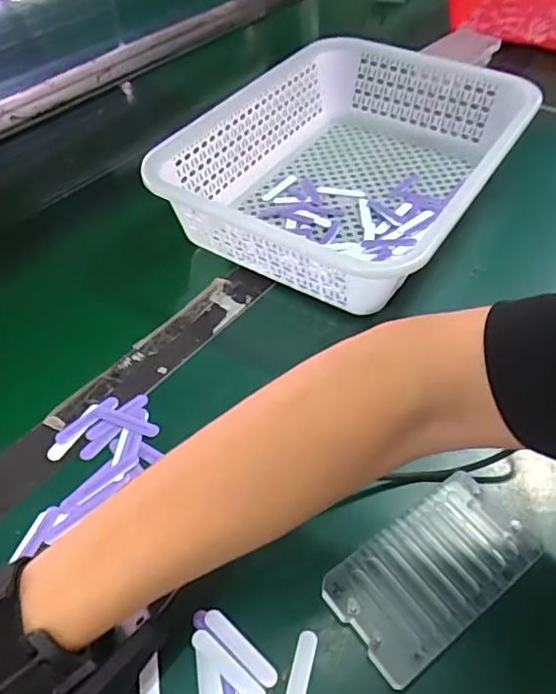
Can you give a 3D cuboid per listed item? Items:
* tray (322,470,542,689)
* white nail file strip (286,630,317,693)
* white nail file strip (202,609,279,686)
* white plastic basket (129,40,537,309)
[{"bbox_3d":[0.093,0.133,0.339,0.120,0.018,0.067,-30,49,-23],"label":"tray"},{"bbox_3d":[0.011,0.180,0.306,0.011,0.004,0.051,8,46,14],"label":"white nail file strip"},{"bbox_3d":[-0.021,0.167,0.316,0.052,0.004,0.012,35,58,26],"label":"white nail file strip"},{"bbox_3d":[0.085,-0.193,0.579,0.267,0.103,0.396,21,50,25],"label":"white plastic basket"}]

